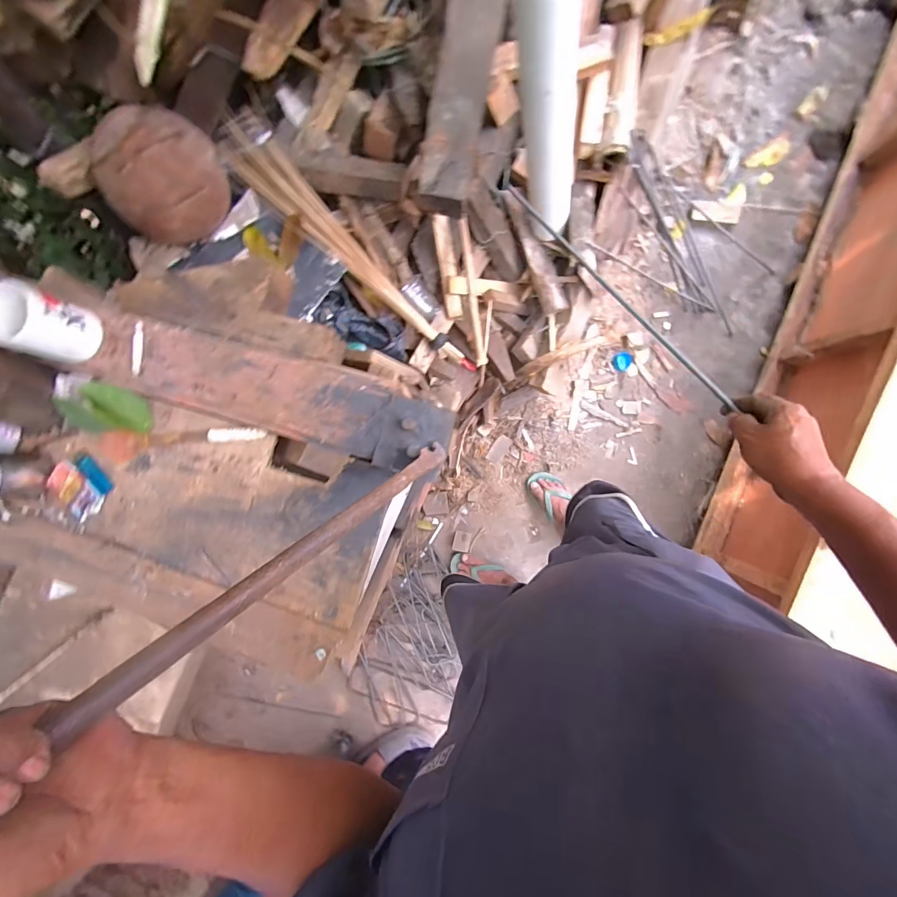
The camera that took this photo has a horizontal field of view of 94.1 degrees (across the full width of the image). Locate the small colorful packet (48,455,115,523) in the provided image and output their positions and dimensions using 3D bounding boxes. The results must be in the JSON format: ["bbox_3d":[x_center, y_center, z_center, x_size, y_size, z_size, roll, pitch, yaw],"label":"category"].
[{"bbox_3d":[-0.584,0.058,0.666,0.091,0.017,0.080,41,90,6],"label":"small colorful packet"}]

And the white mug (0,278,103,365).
[{"bbox_3d":[-0.577,-0.179,0.587,0.105,0.102,0.094,15,87,5],"label":"white mug"}]

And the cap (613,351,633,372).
[{"bbox_3d":[0.550,-0.279,1.329,0.067,0.021,0.061,-41,102,-1],"label":"cap"}]

